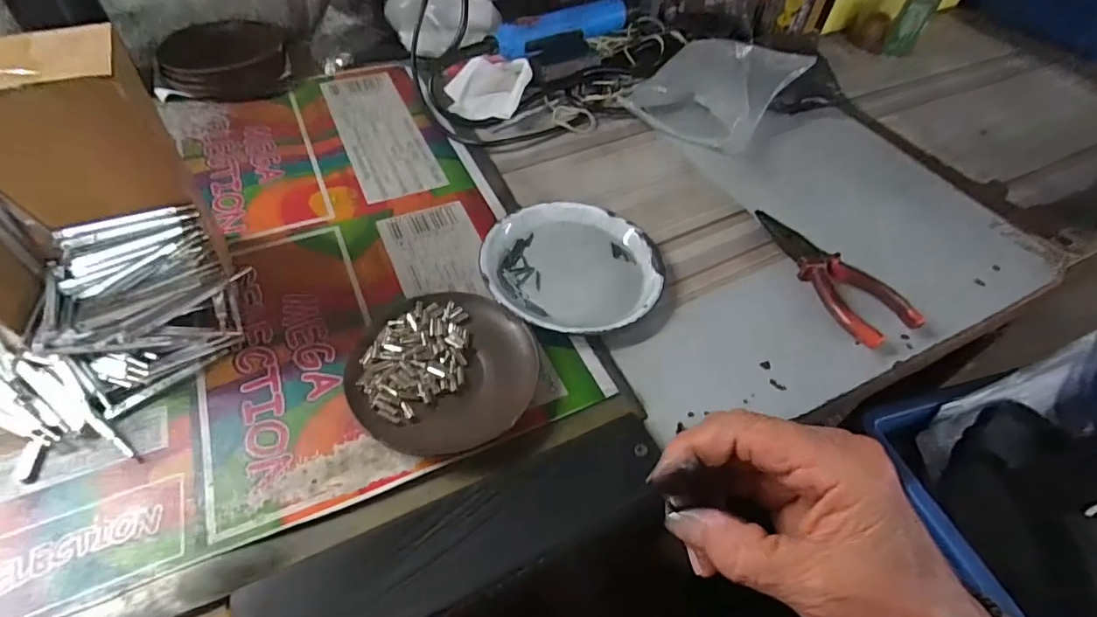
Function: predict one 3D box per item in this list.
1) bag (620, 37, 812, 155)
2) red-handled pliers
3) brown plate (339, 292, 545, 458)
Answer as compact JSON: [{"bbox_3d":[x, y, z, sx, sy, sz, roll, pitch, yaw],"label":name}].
[{"bbox_3d":[0.176,-0.231,0.562,0.126,0.046,0.161,36,57,22],"label":"bag"},{"bbox_3d":[0.217,-0.032,0.419,0.050,0.019,0.143,-18,55,-19],"label":"red-handled pliers"},{"bbox_3d":[-0.065,0.037,0.338,0.112,0.017,0.112,2,51,-3],"label":"brown plate"}]

